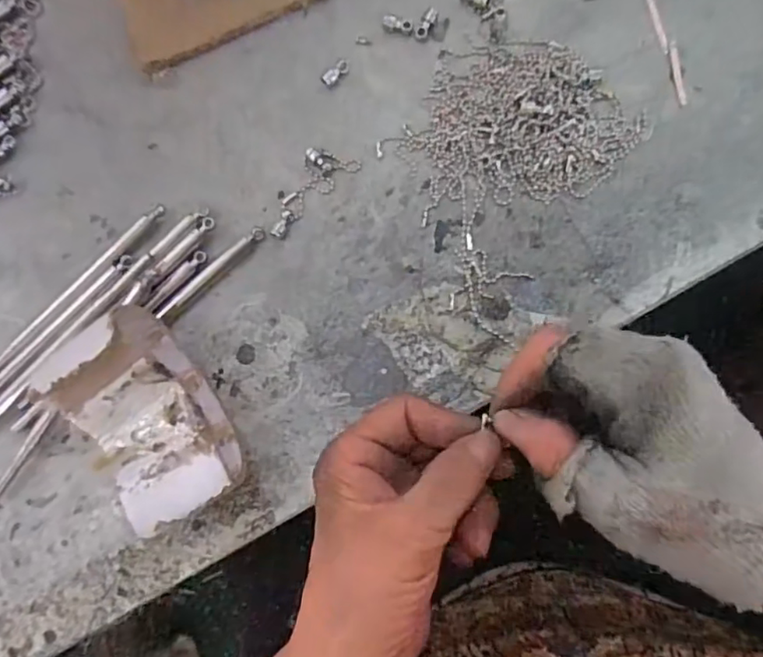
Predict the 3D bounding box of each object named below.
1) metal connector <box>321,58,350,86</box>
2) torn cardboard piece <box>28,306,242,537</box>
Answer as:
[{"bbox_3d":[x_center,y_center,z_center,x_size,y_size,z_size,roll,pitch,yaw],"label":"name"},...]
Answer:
[{"bbox_3d":[-0.025,-0.140,0.310,0.007,0.005,0.017,44,91,9],"label":"metal connector"},{"bbox_3d":[-0.109,0.043,0.268,0.049,0.066,0.095,-35,81,2],"label":"torn cardboard piece"}]

